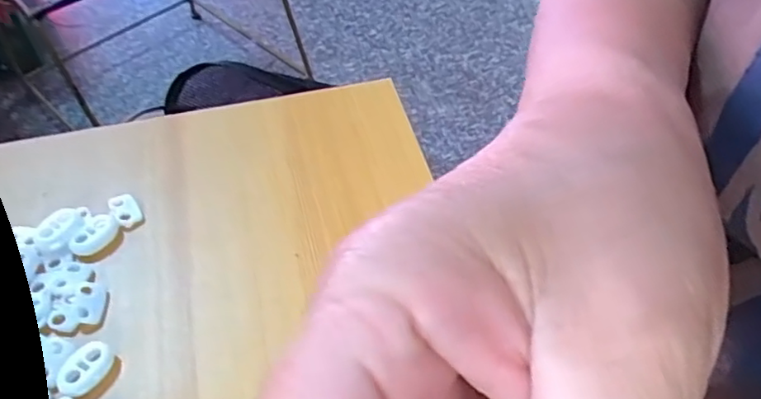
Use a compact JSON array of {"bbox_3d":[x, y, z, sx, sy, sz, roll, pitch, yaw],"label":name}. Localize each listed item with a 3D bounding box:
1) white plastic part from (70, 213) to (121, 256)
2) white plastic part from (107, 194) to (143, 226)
[{"bbox_3d":[-0.130,0.016,0.278,0.016,0.004,0.023,28,55,4],"label":"white plastic part"},{"bbox_3d":[-0.121,0.006,0.291,0.012,0.005,0.020,-32,56,-24],"label":"white plastic part"}]

